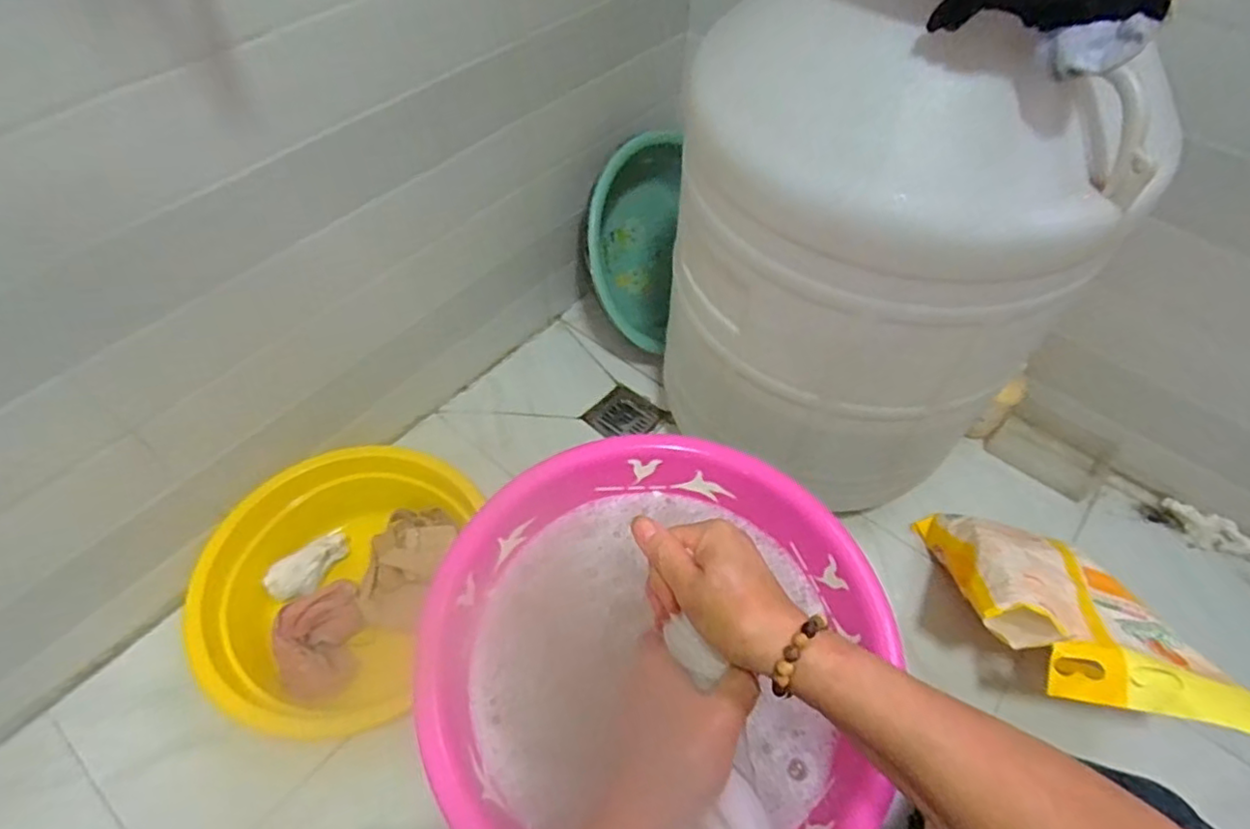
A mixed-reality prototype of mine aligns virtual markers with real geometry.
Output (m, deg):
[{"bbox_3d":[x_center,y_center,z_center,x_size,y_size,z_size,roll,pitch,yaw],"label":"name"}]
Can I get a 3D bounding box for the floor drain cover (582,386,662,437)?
[{"bbox_3d":[-0.003,0.006,1.152,0.106,0.013,0.110,36,61,21],"label":"floor drain cover"}]

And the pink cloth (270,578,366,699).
[{"bbox_3d":[-0.403,0.299,0.843,0.104,0.054,0.138,-15,57,-13],"label":"pink cloth"}]

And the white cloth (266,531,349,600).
[{"bbox_3d":[-0.450,0.214,0.906,0.115,0.044,0.074,-30,61,-21],"label":"white cloth"}]

